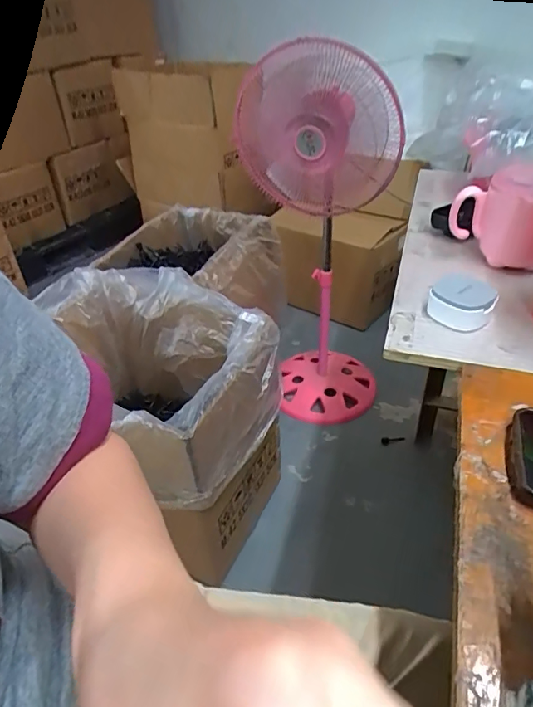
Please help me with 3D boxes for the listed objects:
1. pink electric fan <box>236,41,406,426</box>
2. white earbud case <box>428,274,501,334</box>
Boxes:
[{"bbox_3d":[0.123,-0.240,1.206,0.312,0.864,0.282,-4,38,-2],"label":"pink electric fan"},{"bbox_3d":[0.181,-0.050,0.457,0.055,0.032,0.061,17,42,24],"label":"white earbud case"}]

